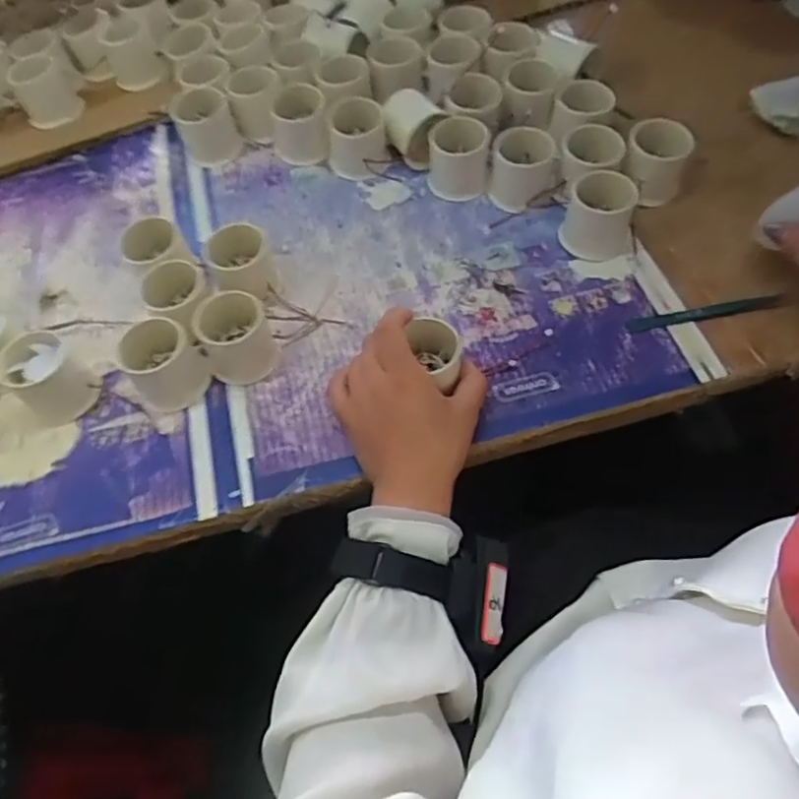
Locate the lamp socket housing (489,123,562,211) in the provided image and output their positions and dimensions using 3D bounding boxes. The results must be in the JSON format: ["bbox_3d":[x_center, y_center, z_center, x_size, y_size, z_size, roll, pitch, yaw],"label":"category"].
[{"bbox_3d":[0.112,-0.207,0.590,0.060,0.049,0.057,2,59,6],"label":"lamp socket housing"}]

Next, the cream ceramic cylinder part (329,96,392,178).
[{"bbox_3d":[-0.038,-0.244,0.615,0.056,0.052,0.058,-2,58,3],"label":"cream ceramic cylinder part"}]

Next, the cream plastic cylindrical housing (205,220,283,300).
[{"bbox_3d":[-0.133,-0.112,0.551,0.052,0.048,0.054,-2,58,3],"label":"cream plastic cylindrical housing"}]

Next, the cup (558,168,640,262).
[{"bbox_3d":[0.172,-0.154,0.559,0.059,0.052,0.061,-2,58,3],"label":"cup"}]

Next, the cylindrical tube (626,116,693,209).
[{"bbox_3d":[0.226,-0.209,0.584,0.053,0.063,0.051,-2,58,3],"label":"cylindrical tube"}]

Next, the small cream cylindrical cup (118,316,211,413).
[{"bbox_3d":[-0.182,-0.028,0.503,0.053,0.047,0.049,-32,61,-15],"label":"small cream cylindrical cup"}]

